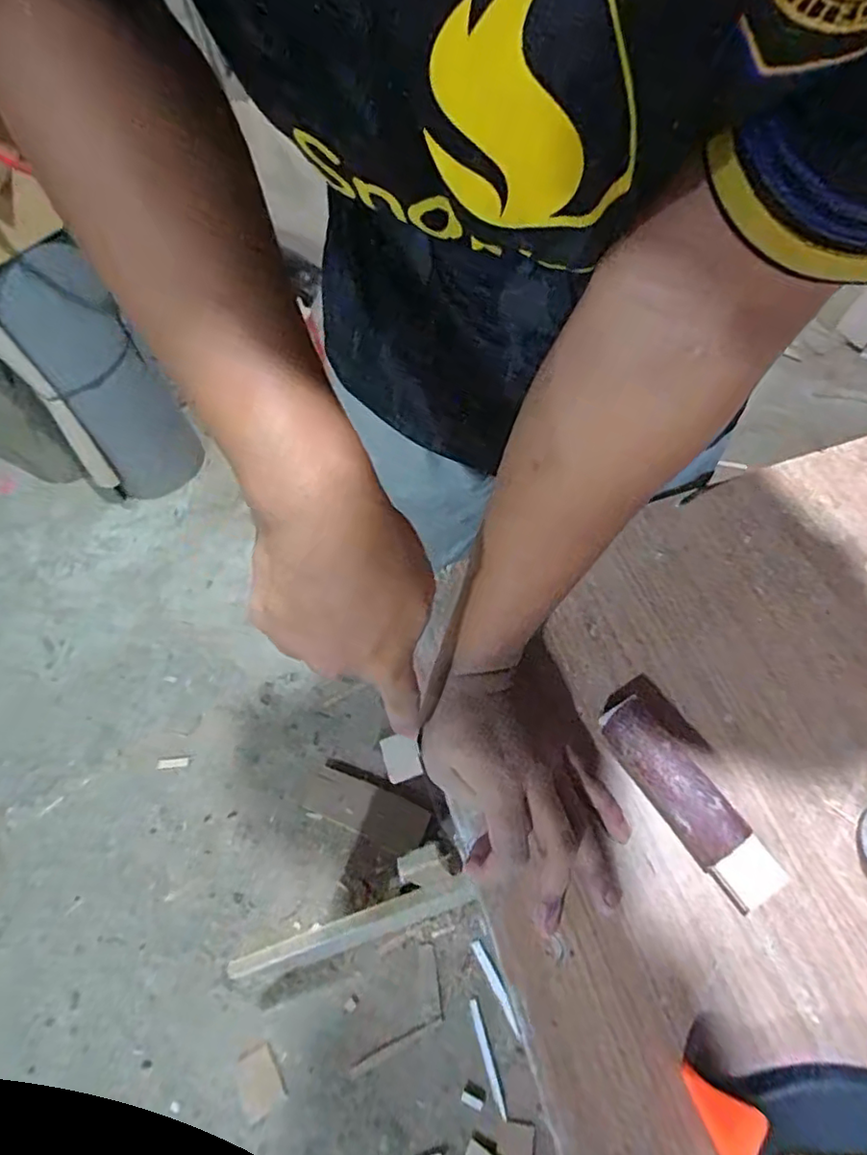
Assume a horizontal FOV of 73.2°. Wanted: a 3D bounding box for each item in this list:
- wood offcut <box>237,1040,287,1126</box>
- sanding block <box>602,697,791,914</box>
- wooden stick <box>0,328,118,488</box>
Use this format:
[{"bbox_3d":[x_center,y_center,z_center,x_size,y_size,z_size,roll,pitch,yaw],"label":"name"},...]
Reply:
[{"bbox_3d":[-0.269,0.776,0.902,0.059,0.016,0.081,-31,62,-16],"label":"wood offcut"},{"bbox_3d":[0.155,0.134,0.362,0.035,0.023,0.129,-30,60,-11],"label":"sanding block"},{"bbox_3d":[-0.814,-0.374,1.216,0.046,0.519,0.015,-23,55,-8],"label":"wooden stick"}]

